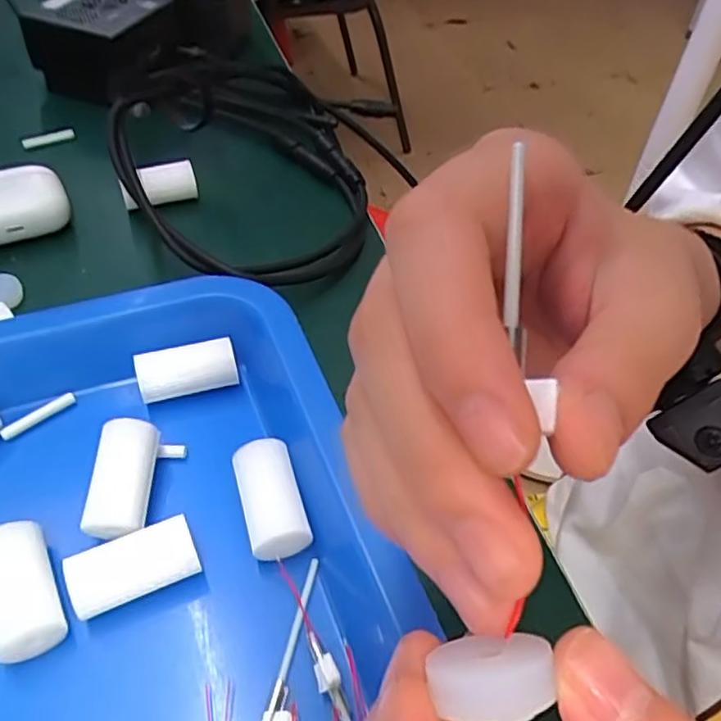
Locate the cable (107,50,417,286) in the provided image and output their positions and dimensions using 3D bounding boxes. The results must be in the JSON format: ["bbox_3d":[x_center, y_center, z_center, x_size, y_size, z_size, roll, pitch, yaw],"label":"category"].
[{"bbox_3d":[-0.057,-0.117,0.374,0.164,0.034,0.208,18,42,-12],"label":"cable"}]

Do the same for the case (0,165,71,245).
[{"bbox_3d":[-0.183,-0.080,0.339,0.056,0.021,0.035,-16,52,-19],"label":"case"}]

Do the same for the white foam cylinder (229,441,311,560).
[{"bbox_3d":[-0.032,0.051,0.237,0.020,0.015,0.046,-12,50,-14],"label":"white foam cylinder"}]

